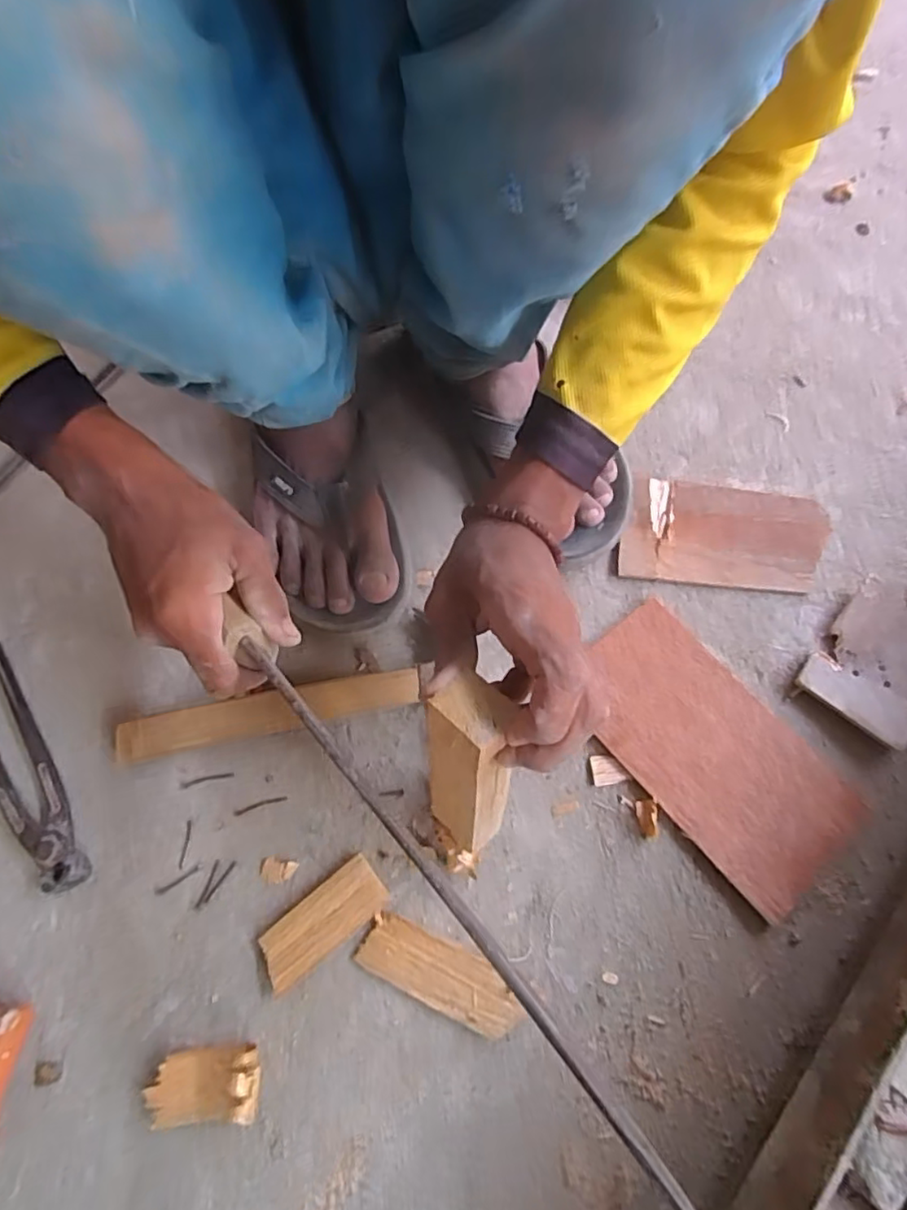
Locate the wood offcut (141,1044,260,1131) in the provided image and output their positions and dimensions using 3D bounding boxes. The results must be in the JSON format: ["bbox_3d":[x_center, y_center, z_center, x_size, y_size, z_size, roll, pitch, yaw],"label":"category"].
[{"bbox_3d":[-0.140,0.273,0.346,0.064,0.027,0.035,-7,69,0],"label":"wood offcut"}]

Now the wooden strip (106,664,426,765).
[{"bbox_3d":[-0.125,0.073,0.426,0.203,0.019,0.029,-11,69,-2],"label":"wooden strip"}]

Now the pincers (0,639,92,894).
[{"bbox_3d":[-0.304,0.108,0.424,0.044,0.017,0.196,-34,71,-10],"label":"pincers"}]

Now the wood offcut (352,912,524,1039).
[{"bbox_3d":[-0.008,0.221,0.371,0.098,0.009,0.034,23,72,11],"label":"wood offcut"}]

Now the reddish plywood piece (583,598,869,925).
[{"bbox_3d":[0.167,0.093,0.409,0.100,0.008,0.193,-38,72,-11],"label":"reddish plywood piece"}]

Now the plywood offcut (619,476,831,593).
[{"bbox_3d":[0.203,-0.053,0.463,0.147,0.009,0.083,8,70,6],"label":"plywood offcut"}]

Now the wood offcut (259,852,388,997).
[{"bbox_3d":[-0.082,0.196,0.384,0.082,0.008,0.034,-38,72,-11],"label":"wood offcut"}]

